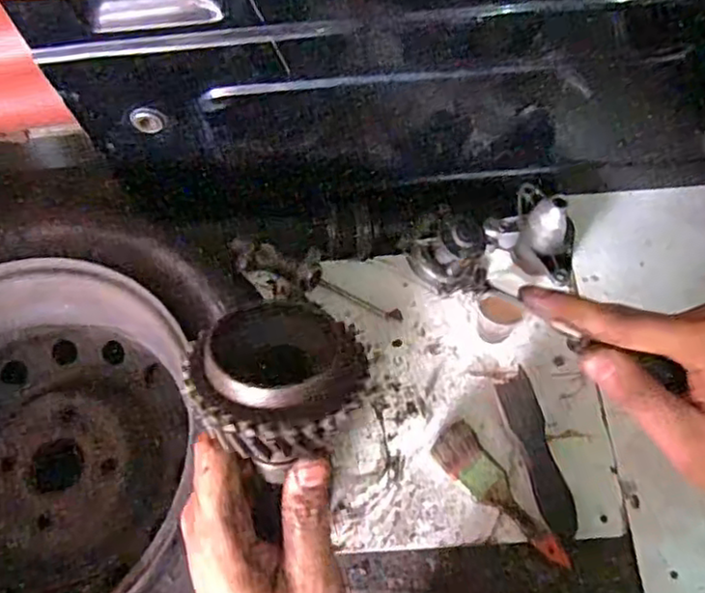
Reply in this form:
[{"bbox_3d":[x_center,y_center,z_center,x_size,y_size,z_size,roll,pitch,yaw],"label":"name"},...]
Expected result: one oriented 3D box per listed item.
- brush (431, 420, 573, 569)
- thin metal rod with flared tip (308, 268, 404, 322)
[{"bbox_3d":[0.160,0.221,0.743,0.049,0.015,0.181,-35,66,-14],"label":"brush"},{"bbox_3d":[0.004,0.001,0.860,0.129,0.012,0.021,26,66,3],"label":"thin metal rod with flared tip"}]

